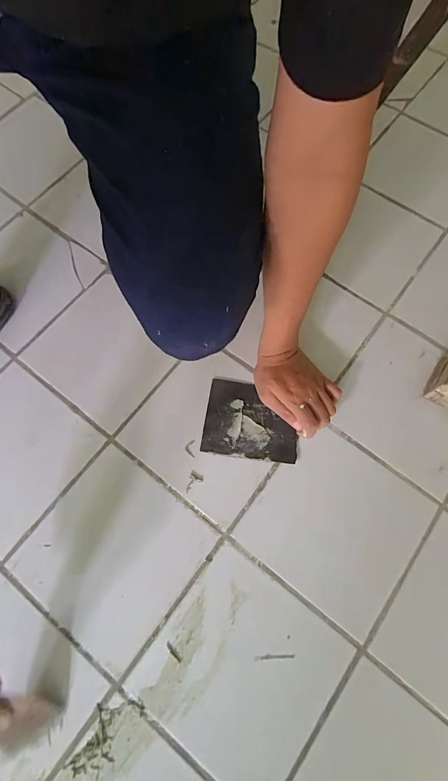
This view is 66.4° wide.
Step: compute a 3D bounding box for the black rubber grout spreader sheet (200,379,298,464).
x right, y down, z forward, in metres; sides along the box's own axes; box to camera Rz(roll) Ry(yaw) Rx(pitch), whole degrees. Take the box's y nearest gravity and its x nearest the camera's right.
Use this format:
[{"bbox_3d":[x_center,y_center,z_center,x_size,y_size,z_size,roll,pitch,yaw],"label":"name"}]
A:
[{"bbox_3d":[0.041,0.046,0.514,0.136,0.006,0.111,9,73,3],"label":"black rubber grout spreader sheet"}]

